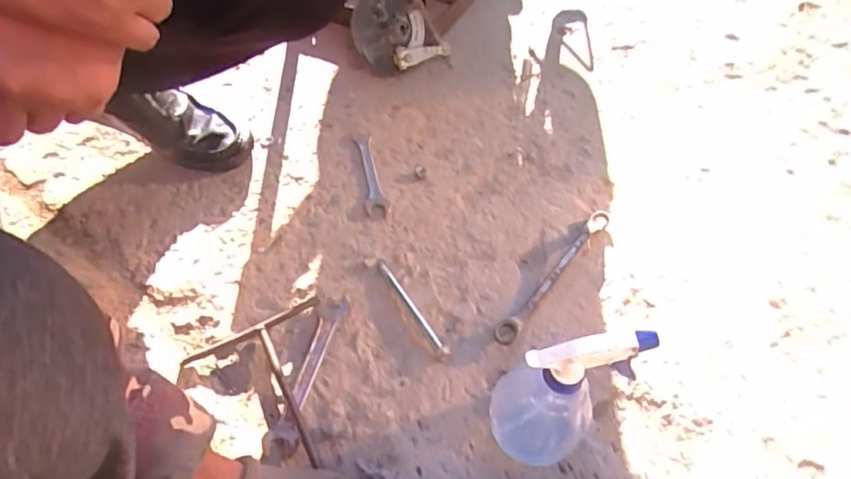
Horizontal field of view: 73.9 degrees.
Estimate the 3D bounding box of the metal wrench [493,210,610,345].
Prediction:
[{"bbox_3d":[0.149,0.035,0.641,0.025,0.021,0.226,32,60,23],"label":"metal wrench"}]

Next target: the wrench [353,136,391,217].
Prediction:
[{"bbox_3d":[-0.073,-0.087,0.748,0.030,0.012,0.130,-11,53,-6],"label":"wrench"}]

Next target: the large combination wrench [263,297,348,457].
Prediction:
[{"bbox_3d":[-0.121,0.136,0.585,0.029,0.010,0.171,10,53,9],"label":"large combination wrench"}]

